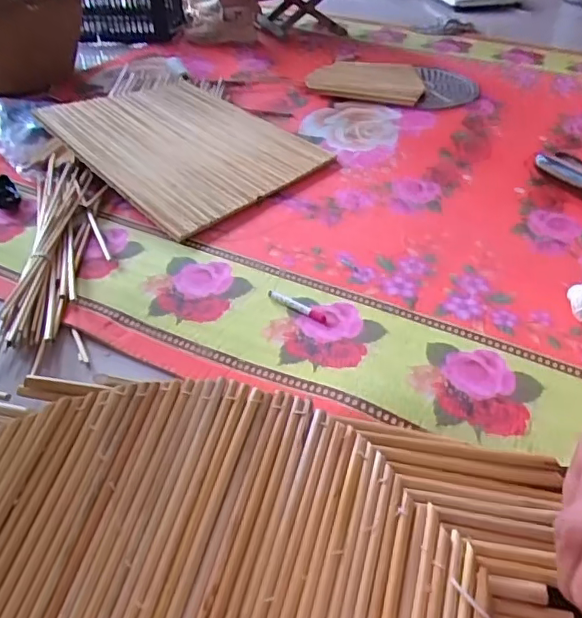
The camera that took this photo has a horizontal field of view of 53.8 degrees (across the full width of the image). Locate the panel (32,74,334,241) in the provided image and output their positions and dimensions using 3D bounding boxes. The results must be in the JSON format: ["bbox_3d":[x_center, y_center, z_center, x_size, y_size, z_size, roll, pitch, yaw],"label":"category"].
[{"bbox_3d":[-0.241,-0.379,1.283,0.538,0.044,0.440,37,55,25],"label":"panel"}]

